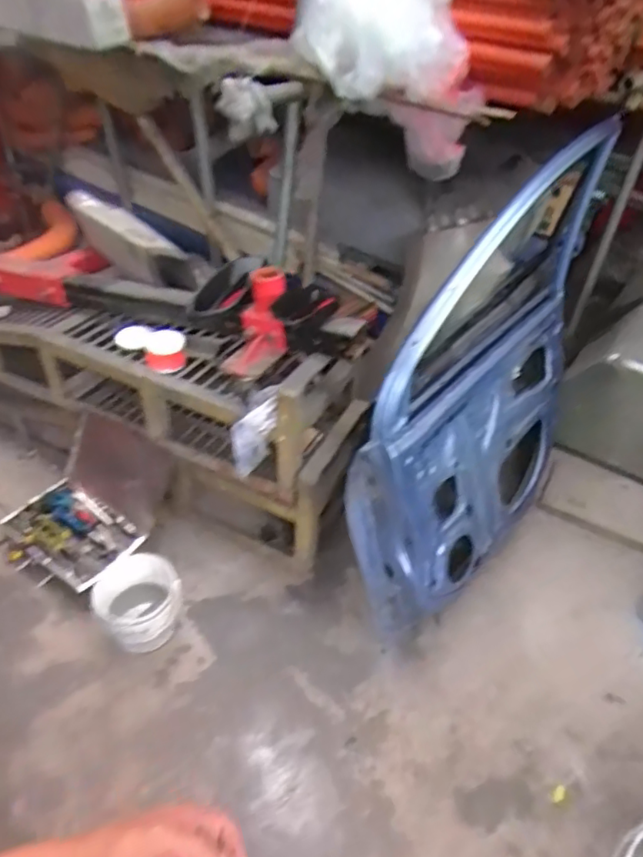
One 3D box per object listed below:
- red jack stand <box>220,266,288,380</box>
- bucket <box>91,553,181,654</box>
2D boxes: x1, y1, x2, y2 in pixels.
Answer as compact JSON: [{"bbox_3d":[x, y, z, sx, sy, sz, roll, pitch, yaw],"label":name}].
[{"bbox_3d":[-0.158,-0.268,1.469,0.144,0.292,0.086,20,13,15],"label":"red jack stand"},{"bbox_3d":[-0.478,0.479,1.500,0.208,0.191,0.200,3,42,-3],"label":"bucket"}]

